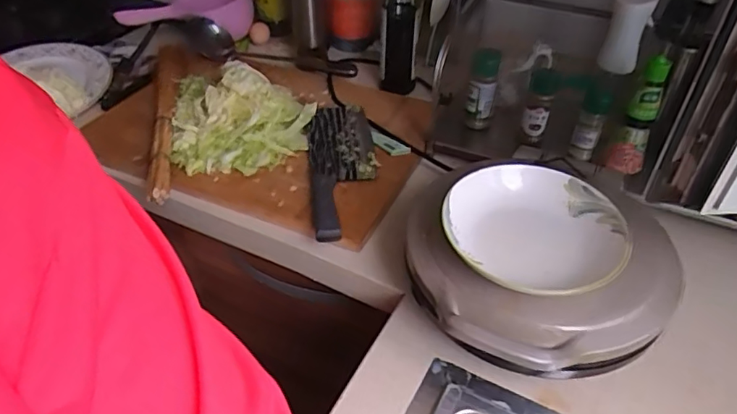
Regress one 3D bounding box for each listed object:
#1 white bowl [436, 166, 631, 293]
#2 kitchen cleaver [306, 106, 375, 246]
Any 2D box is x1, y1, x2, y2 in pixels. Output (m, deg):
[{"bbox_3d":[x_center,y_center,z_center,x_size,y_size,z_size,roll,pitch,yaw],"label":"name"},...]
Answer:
[{"bbox_3d":[0.164,0.021,0.553,0.170,0.033,0.169,0,42,0],"label":"white bowl"},{"bbox_3d":[-0.038,-0.061,0.776,0.089,0.021,0.311,-3,42,-3],"label":"kitchen cleaver"}]

